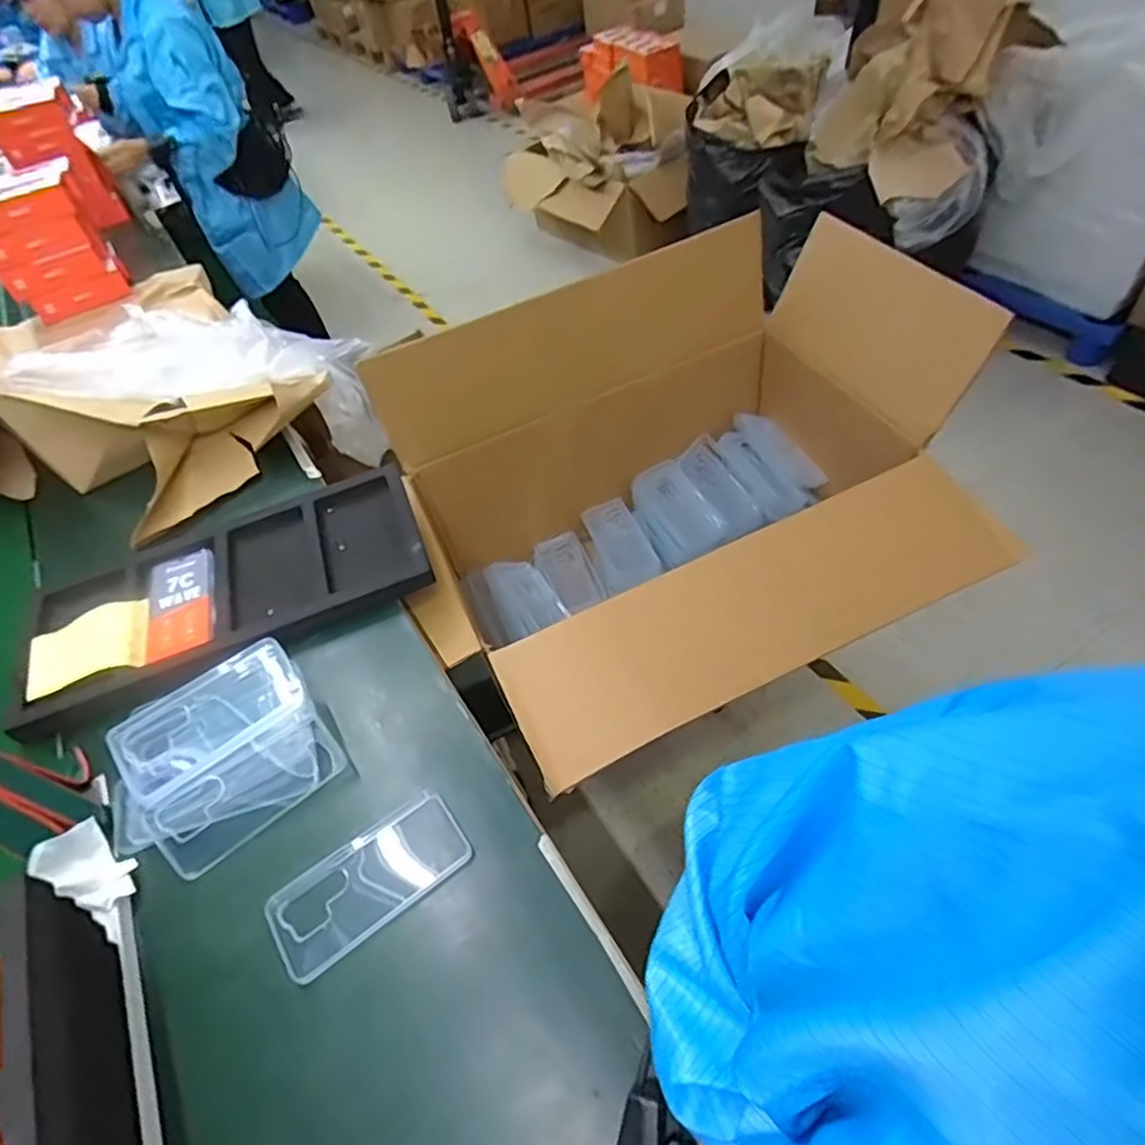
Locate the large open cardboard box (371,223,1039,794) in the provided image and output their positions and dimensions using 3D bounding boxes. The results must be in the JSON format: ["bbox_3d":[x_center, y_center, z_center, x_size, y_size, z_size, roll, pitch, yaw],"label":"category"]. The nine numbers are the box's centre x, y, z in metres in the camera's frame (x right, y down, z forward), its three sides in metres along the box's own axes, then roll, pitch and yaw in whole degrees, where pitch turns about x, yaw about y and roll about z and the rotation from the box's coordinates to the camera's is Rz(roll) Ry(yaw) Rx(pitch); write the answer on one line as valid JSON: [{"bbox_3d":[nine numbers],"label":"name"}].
[{"bbox_3d":[0.108,-0.148,1.003,0.708,0.503,0.744,-21,51,-7],"label":"large open cardboard box"}]

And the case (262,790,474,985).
[{"bbox_3d":[-0.182,0.274,0.604,0.174,0.008,0.084,-35,54,-17],"label":"case"}]

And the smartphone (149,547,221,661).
[{"bbox_3d":[-0.471,0.034,0.815,0.081,0.004,0.155,-20,52,-9],"label":"smartphone"}]

